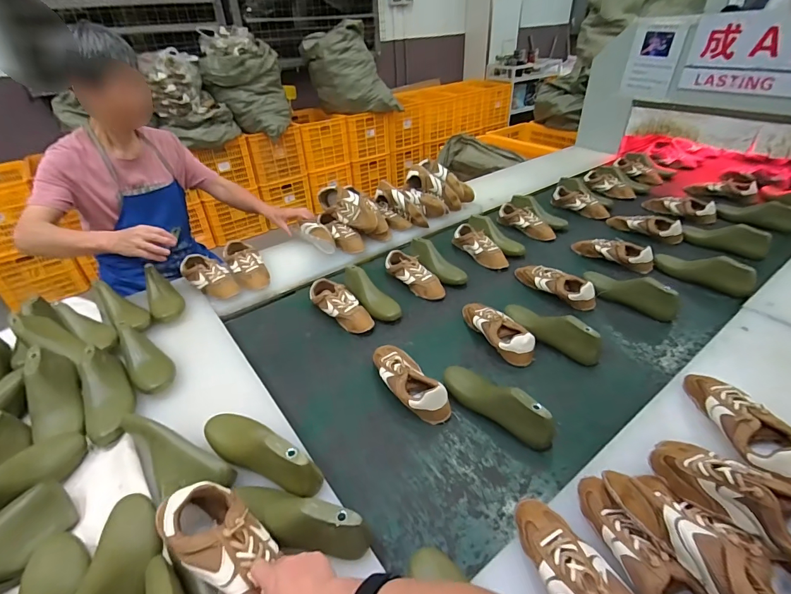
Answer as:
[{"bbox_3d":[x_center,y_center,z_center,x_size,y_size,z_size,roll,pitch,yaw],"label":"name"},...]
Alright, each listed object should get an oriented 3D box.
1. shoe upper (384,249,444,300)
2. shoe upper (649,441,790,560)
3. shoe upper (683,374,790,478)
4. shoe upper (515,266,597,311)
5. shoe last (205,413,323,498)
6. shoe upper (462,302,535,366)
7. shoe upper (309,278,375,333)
[{"bbox_3d":[0.055,-0.066,1.155,0.068,0.062,0.215,-26,42,-27],"label":"shoe upper"},{"bbox_3d":[0.456,0.249,0.515,0.087,0.085,0.245,-19,21,-23],"label":"shoe upper"},{"bbox_3d":[0.581,0.196,0.660,0.083,0.074,0.222,-4,37,0],"label":"shoe upper"},{"bbox_3d":[0.442,-0.040,1.105,0.090,0.066,0.235,-23,41,-24],"label":"shoe upper"},{"bbox_3d":[-0.223,0.250,0.658,0.235,0.093,0.075,10,37,32],"label":"shoe last"},{"bbox_3d":[0.234,0.073,0.951,0.074,0.070,0.228,-19,39,-19],"label":"shoe upper"},{"bbox_3d":[-0.142,0.021,1.057,0.228,0.057,0.086,28,47,35],"label":"shoe upper"}]

